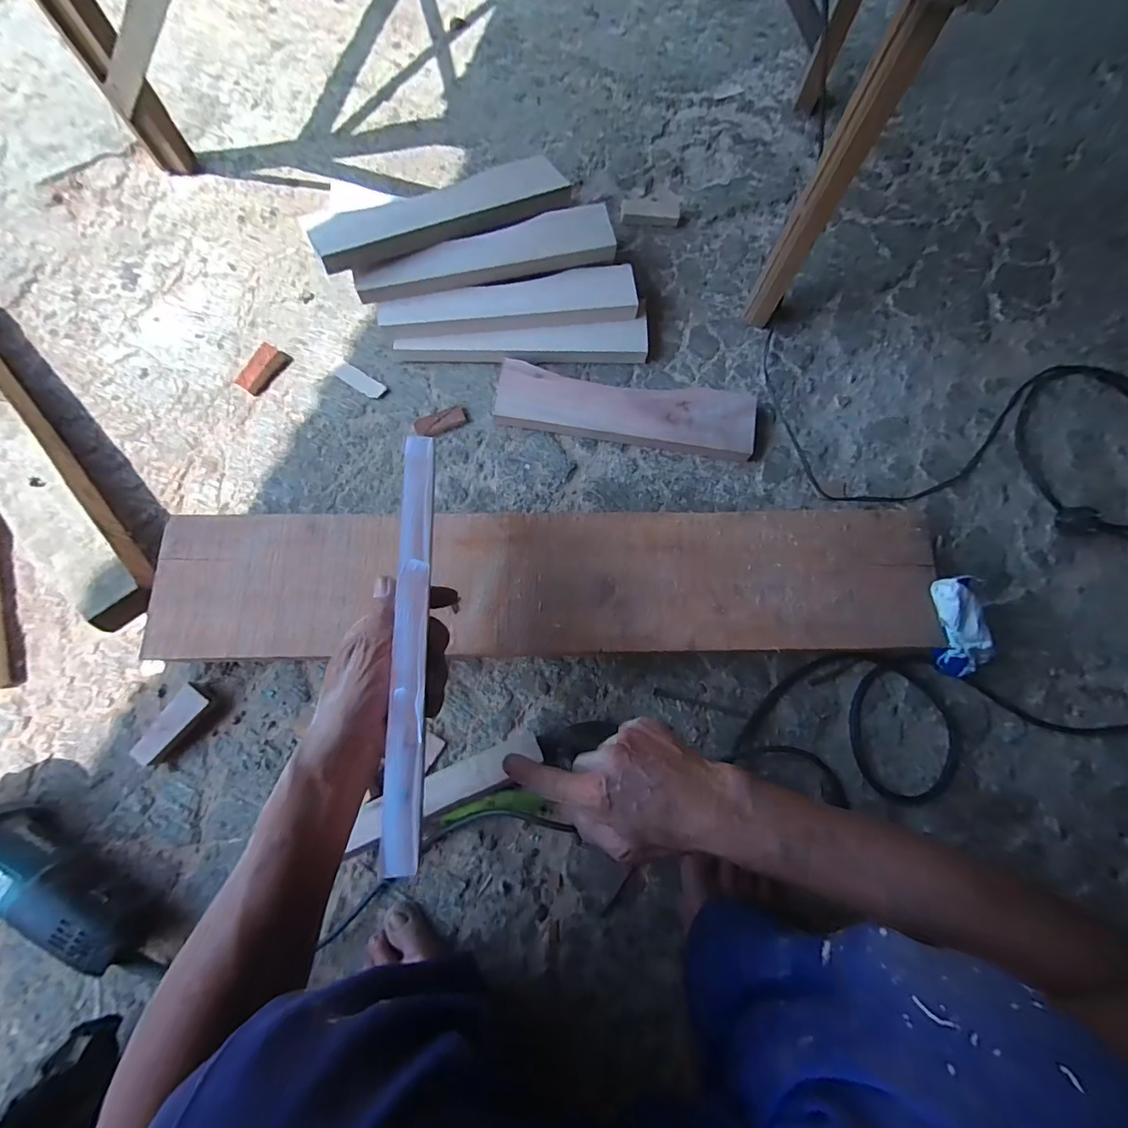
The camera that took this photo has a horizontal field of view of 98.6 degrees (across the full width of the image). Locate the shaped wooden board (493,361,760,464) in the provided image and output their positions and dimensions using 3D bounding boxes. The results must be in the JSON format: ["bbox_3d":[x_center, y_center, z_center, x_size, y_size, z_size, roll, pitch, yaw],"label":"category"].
[{"bbox_3d":[0.078,-0.198,0.622,0.321,0.028,0.080,9,76,1],"label":"shaped wooden board"}]

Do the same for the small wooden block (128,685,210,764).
[{"bbox_3d":[-0.416,0.172,0.520,0.028,0.029,0.081,32,78,7],"label":"small wooden block"}]

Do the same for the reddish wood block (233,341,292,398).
[{"bbox_3d":[-0.389,-0.251,0.627,0.034,0.020,0.069,36,78,7],"label":"reddish wood block"}]

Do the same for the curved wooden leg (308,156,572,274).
[{"bbox_3d":[-0.145,-0.435,0.596,0.322,0.037,0.082,-27,78,-7],"label":"curved wooden leg"}]

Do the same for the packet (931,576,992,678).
[{"bbox_3d":[0.405,0.067,0.496,0.048,0.043,0.129,-31,115,-8],"label":"packet"}]

